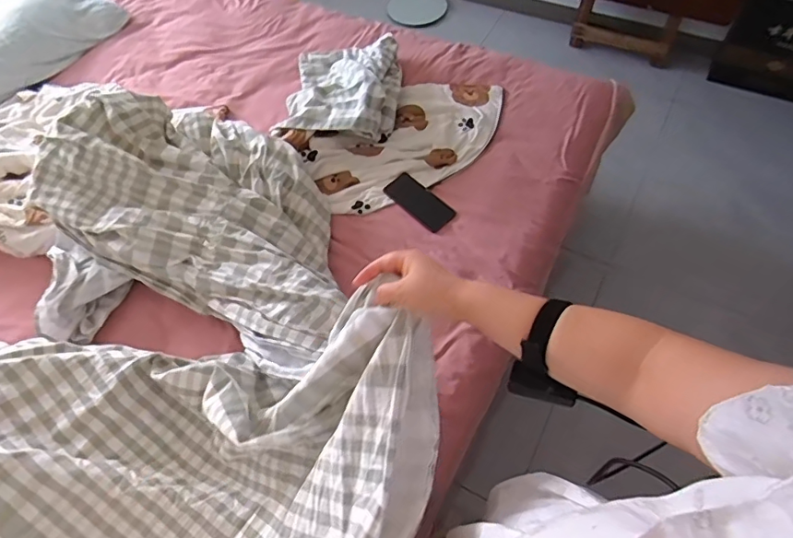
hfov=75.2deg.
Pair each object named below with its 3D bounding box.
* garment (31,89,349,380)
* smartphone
[{"bbox_3d":[-0.379,-0.098,1.009,0.637,0.207,0.511,11,61,11],"label":"garment"},{"bbox_3d":[0.051,-0.148,1.128,0.154,0.008,0.073,42,77,14],"label":"smartphone"}]

